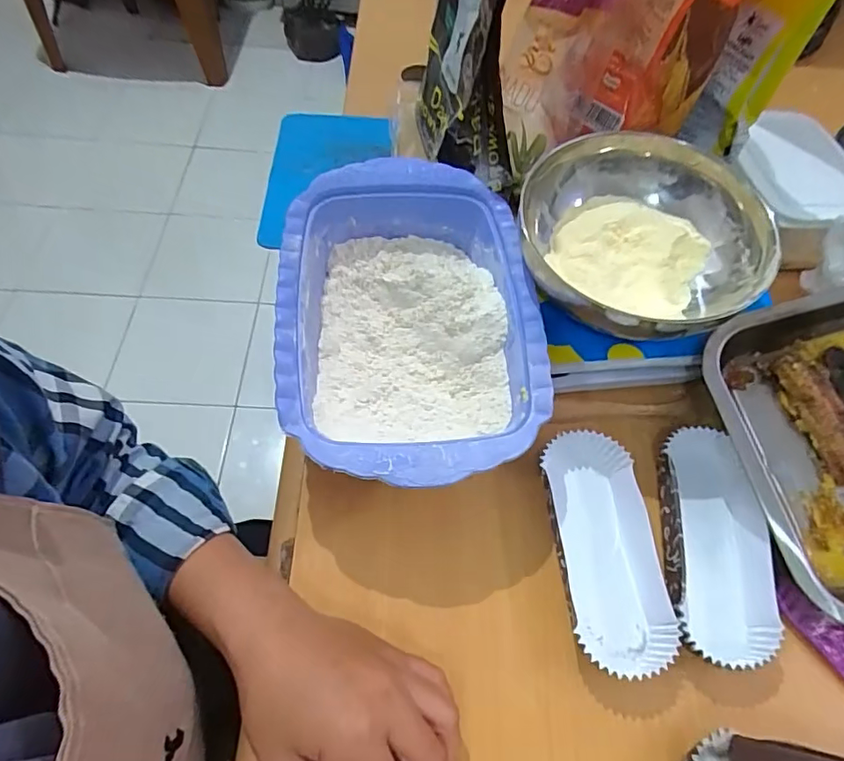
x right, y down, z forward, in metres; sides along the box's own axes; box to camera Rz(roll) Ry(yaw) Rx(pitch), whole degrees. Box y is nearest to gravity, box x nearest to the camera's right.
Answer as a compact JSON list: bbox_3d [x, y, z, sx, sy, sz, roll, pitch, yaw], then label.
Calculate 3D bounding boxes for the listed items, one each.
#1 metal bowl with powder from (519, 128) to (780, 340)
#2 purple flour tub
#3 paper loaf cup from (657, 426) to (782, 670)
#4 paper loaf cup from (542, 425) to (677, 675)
[{"bbox_3d":[0.156,-0.103,0.380,0.165,0.057,0.165,2,59,-3],"label":"metal bowl with powder"},{"bbox_3d":[-0.011,-0.043,0.395,0.175,0.071,0.265,-3,59,-5],"label":"purple flour tub"},{"bbox_3d":[0.193,0.105,0.347,0.068,0.025,0.146,9,59,2],"label":"paper loaf cup"},{"bbox_3d":[0.119,0.107,0.345,0.066,0.026,0.145,-6,60,-7],"label":"paper loaf cup"}]

